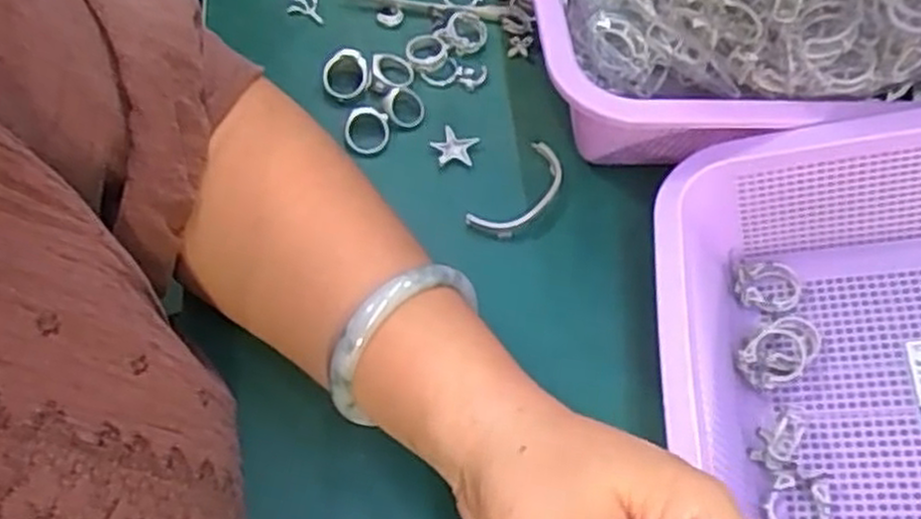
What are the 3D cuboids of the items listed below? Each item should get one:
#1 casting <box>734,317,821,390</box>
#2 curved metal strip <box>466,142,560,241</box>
[{"bbox_3d":[0.145,0.043,0.357,0.037,0.014,0.025,-34,70,-20],"label":"casting"},{"bbox_3d":[0.032,-0.035,0.405,0.027,0.007,0.065,35,66,15],"label":"curved metal strip"}]

